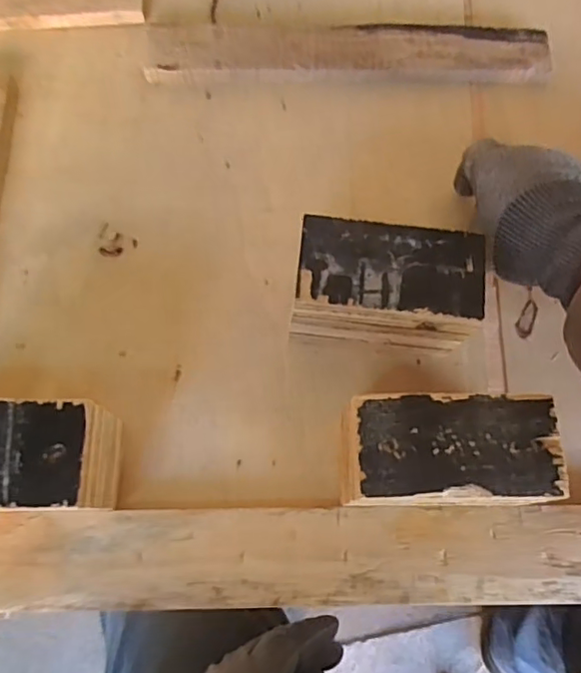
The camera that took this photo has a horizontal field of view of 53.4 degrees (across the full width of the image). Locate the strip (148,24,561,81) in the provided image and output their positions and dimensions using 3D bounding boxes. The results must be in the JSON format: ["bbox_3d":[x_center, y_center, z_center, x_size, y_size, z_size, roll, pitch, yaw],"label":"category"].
[{"bbox_3d":[0.051,-0.247,0.502,0.341,0.015,0.056,0,72,-1],"label":"strip"}]

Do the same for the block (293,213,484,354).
[{"bbox_3d":[0.062,-0.028,0.395,0.115,0.088,0.063,3,72,0],"label":"block"}]

